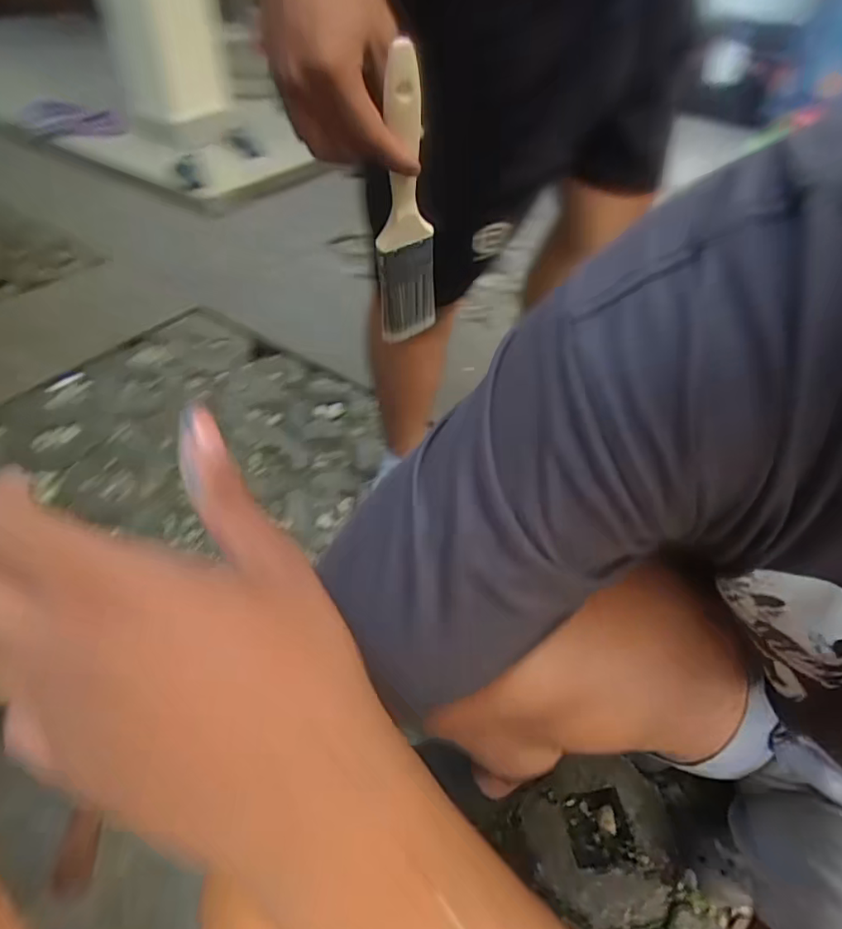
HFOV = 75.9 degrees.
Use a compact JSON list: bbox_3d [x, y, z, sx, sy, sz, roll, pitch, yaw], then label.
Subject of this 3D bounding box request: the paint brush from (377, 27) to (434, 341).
[{"bbox_3d":[-0.012,-0.194,0.430,0.052,0.238,0.021,-21,62,-12],"label":"paint brush"}]

